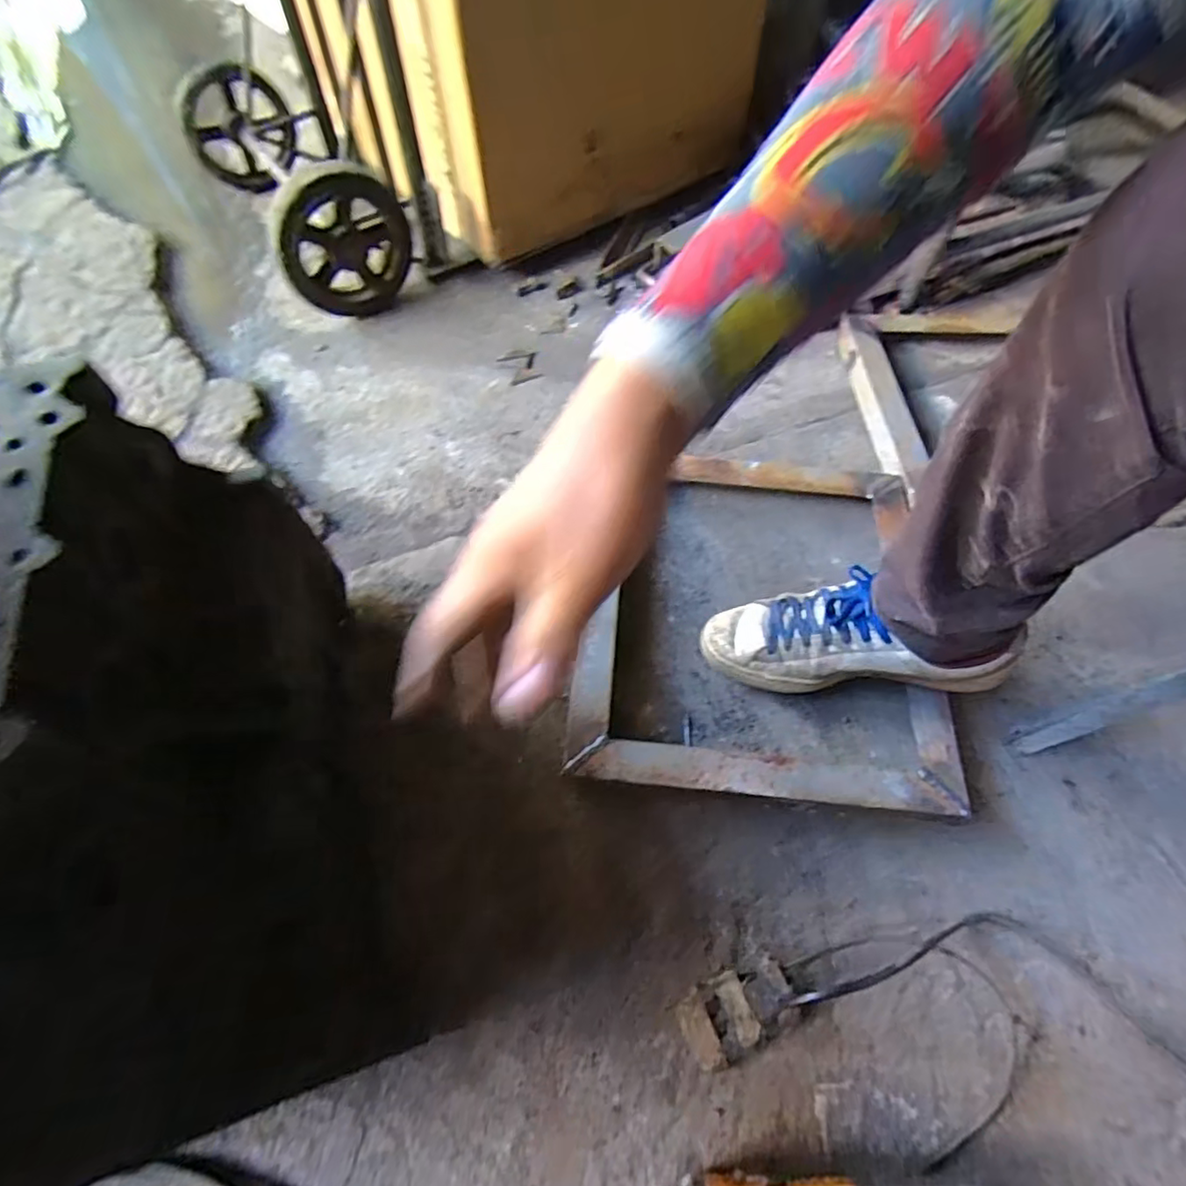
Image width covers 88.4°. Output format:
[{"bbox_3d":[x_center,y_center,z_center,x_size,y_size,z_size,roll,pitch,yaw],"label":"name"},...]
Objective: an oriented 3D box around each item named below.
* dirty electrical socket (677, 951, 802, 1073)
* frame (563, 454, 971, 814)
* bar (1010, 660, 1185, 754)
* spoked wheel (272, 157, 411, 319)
[{"bbox_3d":[0.113,0.326,0.477,0.087,0.033,0.053,-21,63,-12],"label":"dirty electrical socket"},{"bbox_3d":[0.171,0.020,0.655,0.364,0.056,0.387,5,60,2],"label":"frame"},{"bbox_3d":[0.473,0.096,0.539,0.024,0.202,0.027,6,52,-33],"label":"bar"},{"bbox_3d":[-0.352,-0.495,0.876,0.192,0.198,0.044,-29,65,-16],"label":"spoked wheel"}]

